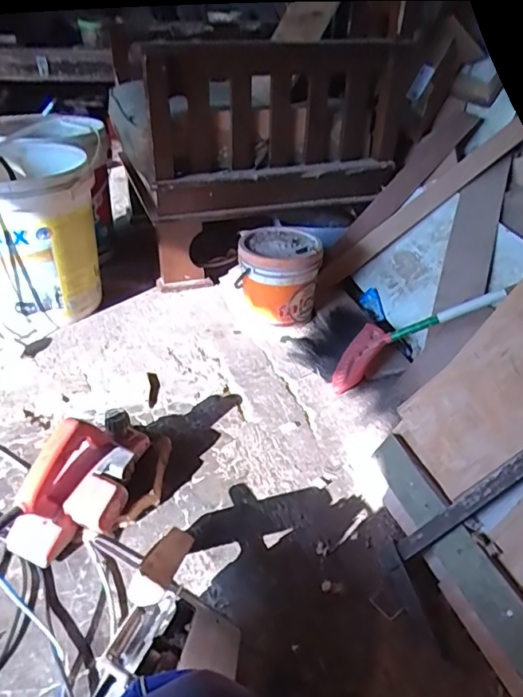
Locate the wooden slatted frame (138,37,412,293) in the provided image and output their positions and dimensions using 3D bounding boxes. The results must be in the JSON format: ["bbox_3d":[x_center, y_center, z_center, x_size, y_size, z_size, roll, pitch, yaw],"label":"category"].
[{"bbox_3d":[0.063,-0.489,1.455,0.720,0.591,0.125,-12,27,-16],"label":"wooden slatted frame"}]

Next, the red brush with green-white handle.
[{"bbox_3d":[0.315,-0.042,1.171,0.386,0.027,0.154,-30,35,9],"label":"red brush with green-white handle"}]

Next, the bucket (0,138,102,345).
[{"bbox_3d":[-0.563,-0.270,1.353,0.304,0.384,0.334,-13,37,-19],"label":"bucket"}]

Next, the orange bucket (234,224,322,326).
[{"bbox_3d":[0.046,-0.178,1.370,0.200,0.196,0.193,0,35,0],"label":"orange bucket"}]

